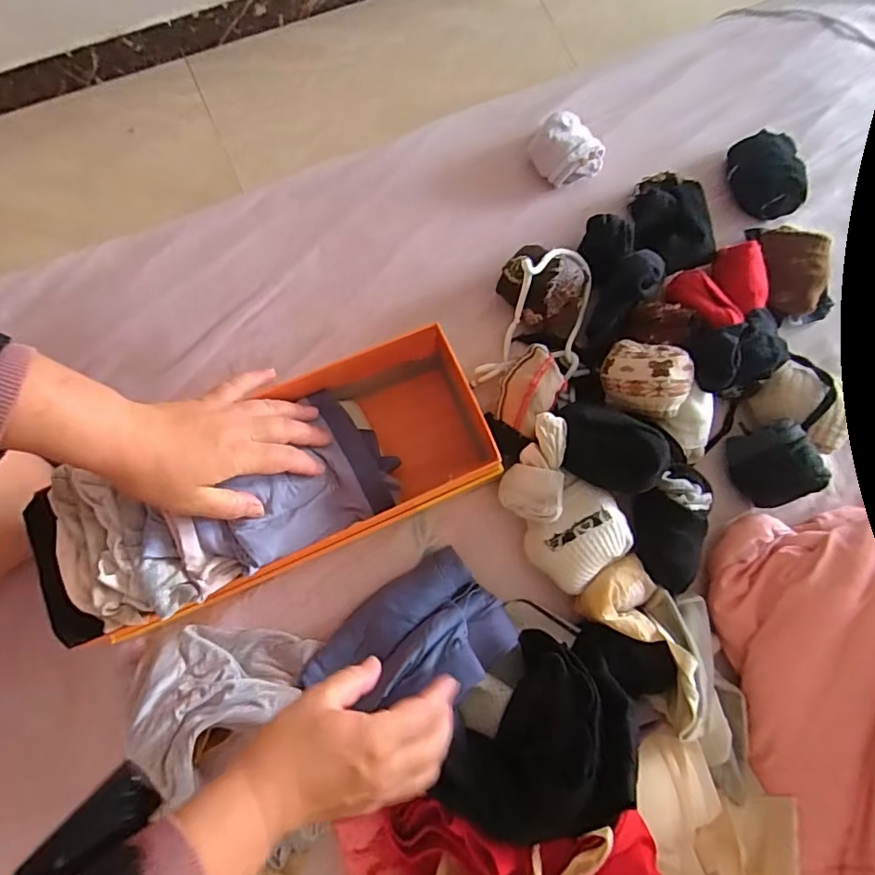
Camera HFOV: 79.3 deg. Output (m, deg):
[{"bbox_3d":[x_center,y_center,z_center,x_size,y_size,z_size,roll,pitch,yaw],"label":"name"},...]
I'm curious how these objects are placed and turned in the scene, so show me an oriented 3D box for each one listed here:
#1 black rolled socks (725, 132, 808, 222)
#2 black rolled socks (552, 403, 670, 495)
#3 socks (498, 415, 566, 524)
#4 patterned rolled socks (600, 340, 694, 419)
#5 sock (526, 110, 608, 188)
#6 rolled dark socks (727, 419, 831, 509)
[{"bbox_3d":[0.353,-0.288,0.570,0.065,0.045,0.097,-7,79,-1],"label":"black rolled socks"},{"bbox_3d":[0.151,0.008,0.470,0.102,0.065,0.061,21,80,2],"label":"black rolled socks"},{"bbox_3d":[0.086,0.028,0.473,0.053,0.059,0.089,7,80,-1],"label":"socks"},{"bbox_3d":[0.189,-0.055,0.484,0.077,0.044,0.062,23,106,37],"label":"patterned rolled socks"},{"bbox_3d":[0.136,-0.308,0.570,0.061,0.044,0.080,-41,81,-7],"label":"sock"},{"bbox_3d":[0.327,0.027,0.509,0.034,0.070,0.072,-29,86,-40],"label":"rolled dark socks"}]

